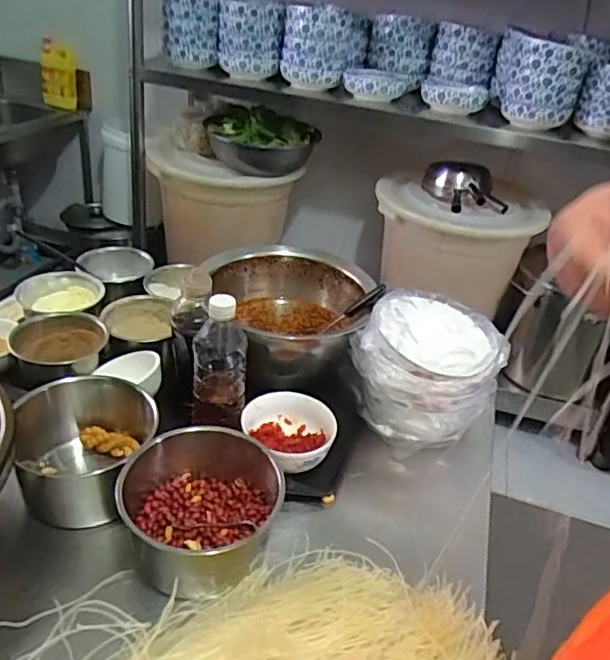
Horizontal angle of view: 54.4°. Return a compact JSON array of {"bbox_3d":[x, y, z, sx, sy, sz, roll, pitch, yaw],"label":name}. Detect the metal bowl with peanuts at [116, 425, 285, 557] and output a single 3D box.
[{"bbox_3d":[-0.113,0.195,0.667,0.173,0.088,0.176,5,32,-3],"label":"metal bowl with peanuts"}]

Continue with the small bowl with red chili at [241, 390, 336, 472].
[{"bbox_3d":[-0.018,0.142,0.803,0.115,0.050,0.120,5,32,-3],"label":"small bowl with red chili"}]

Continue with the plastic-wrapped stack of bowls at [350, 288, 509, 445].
[{"bbox_3d":[0.170,0.051,0.865,0.202,0.172,0.177,12,32,7],"label":"plastic-wrapped stack of bowls"}]

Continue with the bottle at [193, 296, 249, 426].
[{"bbox_3d":[-0.109,0.033,0.768,0.067,0.186,0.070,4,32,-6],"label":"bottle"}]

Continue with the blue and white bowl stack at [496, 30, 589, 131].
[{"bbox_3d":[0.632,-0.683,1.620,0.219,0.209,0.251,14,32,11],"label":"blue and white bowl stack"}]

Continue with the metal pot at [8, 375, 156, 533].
[{"bbox_3d":[-0.268,0.148,0.735,0.155,0.100,0.169,5,32,-3],"label":"metal pot"}]

